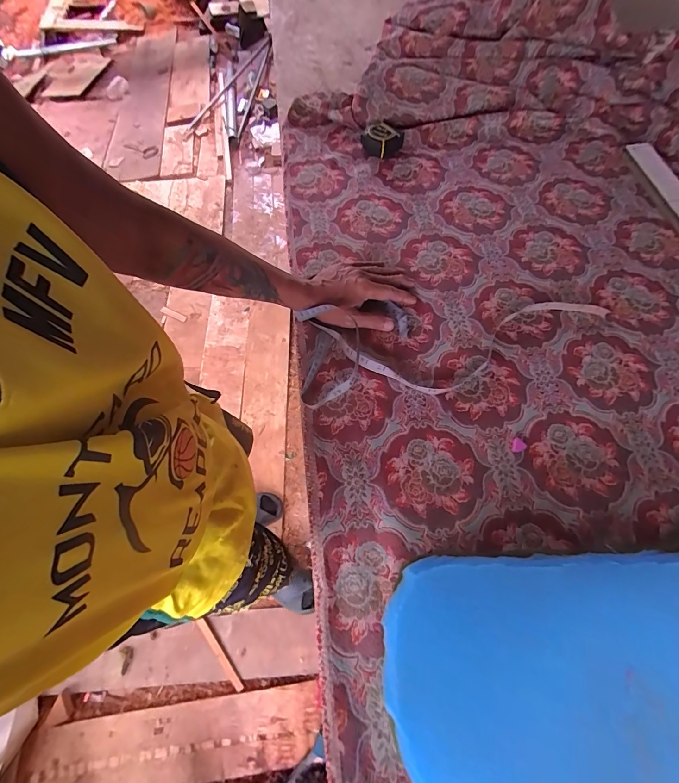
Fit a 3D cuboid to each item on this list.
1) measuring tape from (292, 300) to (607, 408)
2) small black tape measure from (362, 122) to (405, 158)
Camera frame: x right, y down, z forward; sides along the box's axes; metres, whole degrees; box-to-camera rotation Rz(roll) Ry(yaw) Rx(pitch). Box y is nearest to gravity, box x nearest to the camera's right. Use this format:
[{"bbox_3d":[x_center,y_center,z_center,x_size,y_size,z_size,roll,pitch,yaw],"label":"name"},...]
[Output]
[{"bbox_3d":[0.169,-0.082,0.534,0.456,0.035,0.156,-14,65,-8],"label":"measuring tape"},{"bbox_3d":[0.083,-0.487,0.713,0.078,0.035,0.063,8,64,4],"label":"small black tape measure"}]

